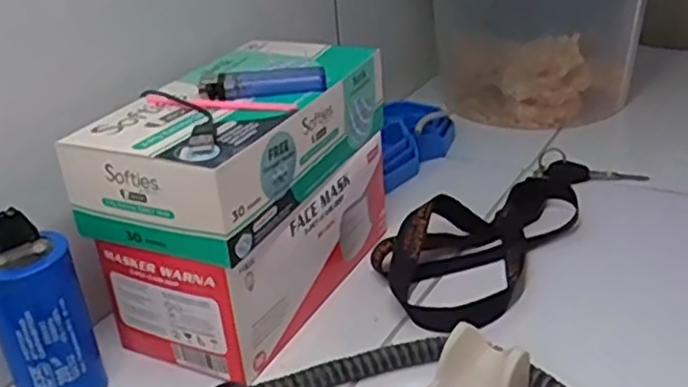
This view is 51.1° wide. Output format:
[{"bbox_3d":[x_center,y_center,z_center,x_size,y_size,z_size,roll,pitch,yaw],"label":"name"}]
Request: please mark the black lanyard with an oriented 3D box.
[{"bbox_3d":[0.109,0.019,0.542,0.101,0.026,0.275,13,33,32],"label":"black lanyard"}]

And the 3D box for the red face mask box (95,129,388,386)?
[{"bbox_3d":[-0.058,0.029,0.503,0.108,0.081,0.198,9,30,25],"label":"red face mask box"}]

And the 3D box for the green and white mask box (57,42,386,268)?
[{"bbox_3d":[-0.066,-0.042,0.472,0.110,0.064,0.210,9,30,26],"label":"green and white mask box"}]

